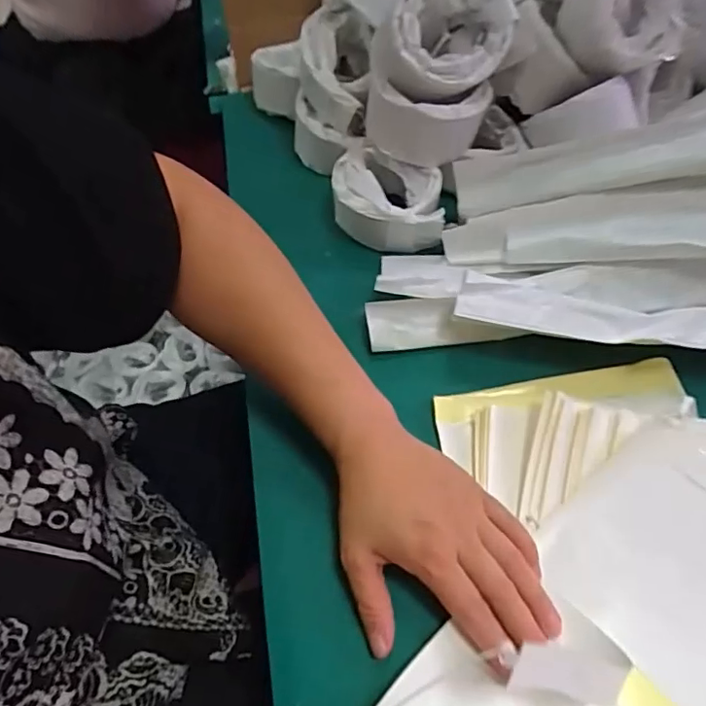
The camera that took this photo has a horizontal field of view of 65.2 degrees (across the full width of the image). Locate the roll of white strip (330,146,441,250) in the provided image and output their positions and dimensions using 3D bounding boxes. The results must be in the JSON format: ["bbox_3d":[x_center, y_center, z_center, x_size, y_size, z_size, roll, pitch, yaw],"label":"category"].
[{"bbox_3d":[0.032,-0.133,0.484,0.104,0.050,0.072,19,58,14],"label":"roll of white strip"}]

